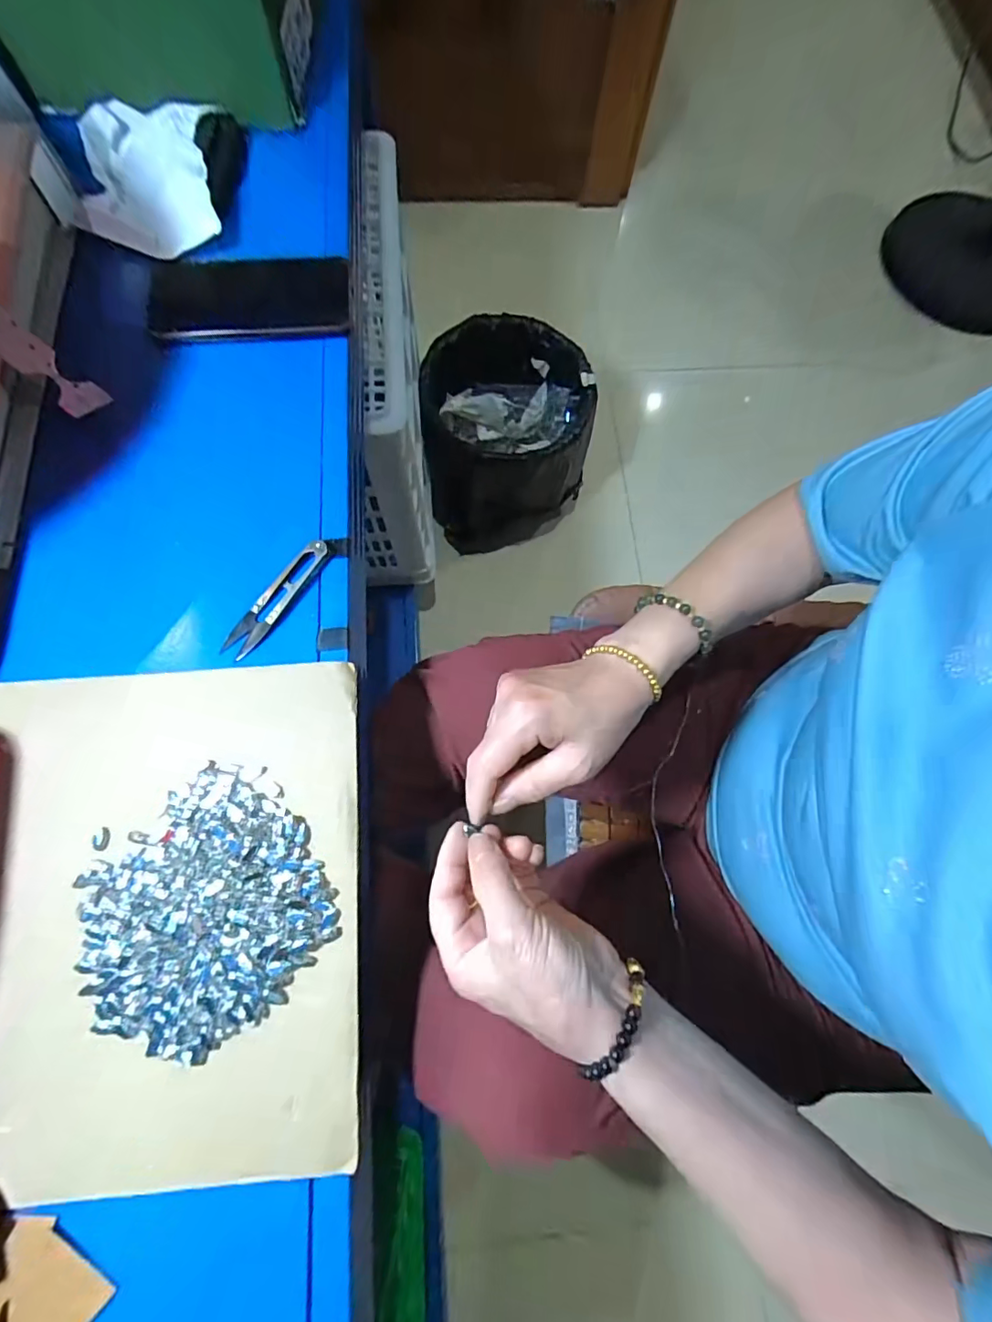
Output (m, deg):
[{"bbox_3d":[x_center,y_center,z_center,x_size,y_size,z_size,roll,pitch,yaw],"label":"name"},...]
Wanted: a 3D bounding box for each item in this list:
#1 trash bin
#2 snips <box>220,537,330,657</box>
[{"bbox_3d":[0.013,-0.412,0.982,0.297,0.292,0.263,-11,75,-5],"label":"trash bin"},{"bbox_3d":[-0.155,-0.045,0.366,0.022,0.013,0.099,36,76,8],"label":"snips"}]

